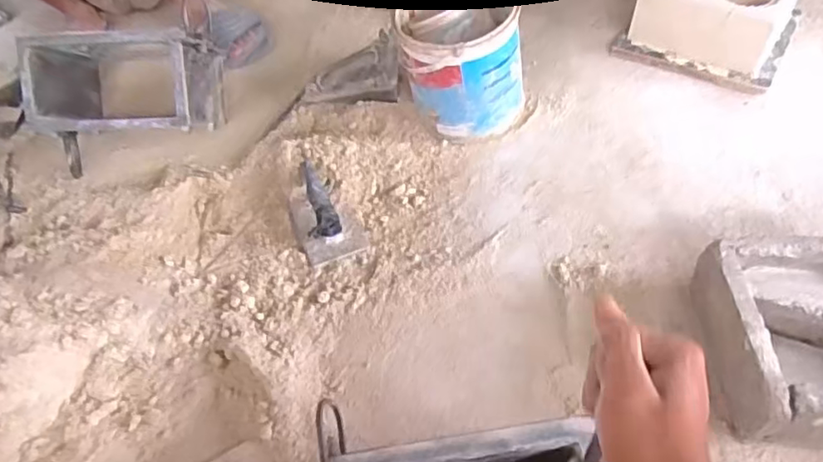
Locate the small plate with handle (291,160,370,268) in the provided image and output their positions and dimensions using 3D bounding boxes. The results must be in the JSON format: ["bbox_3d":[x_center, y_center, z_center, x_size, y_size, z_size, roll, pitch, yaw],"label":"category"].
[{"bbox_3d":[-0.130,-0.035,0.854,0.085,0.059,0.153,-24,55,-12],"label":"small plate with handle"}]

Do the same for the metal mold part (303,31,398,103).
[{"bbox_3d":[-0.096,-0.271,1.036,0.157,0.061,0.119,2,54,7],"label":"metal mold part"}]

